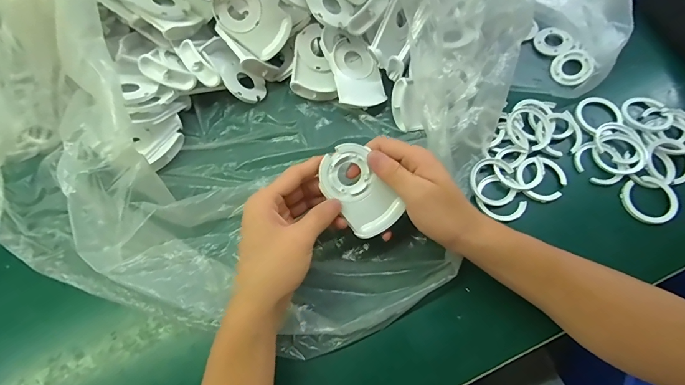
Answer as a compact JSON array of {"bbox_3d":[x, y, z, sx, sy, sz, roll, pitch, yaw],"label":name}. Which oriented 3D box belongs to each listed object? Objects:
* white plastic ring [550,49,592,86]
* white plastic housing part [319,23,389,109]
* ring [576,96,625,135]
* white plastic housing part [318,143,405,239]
[{"bbox_3d":[0.275,-0.151,0.438,0.038,0.009,0.044,-22,71,26],"label":"white plastic ring"},{"bbox_3d":[0.012,-0.142,0.421,0.055,0.018,0.094,-16,84,-17],"label":"white plastic housing part"},{"bbox_3d":[0.297,-0.089,0.419,0.054,0.007,0.048,1,67,1],"label":"ring"},{"bbox_3d":[0.014,-0.002,0.329,0.050,0.018,0.084,-34,102,-3],"label":"white plastic housing part"}]

